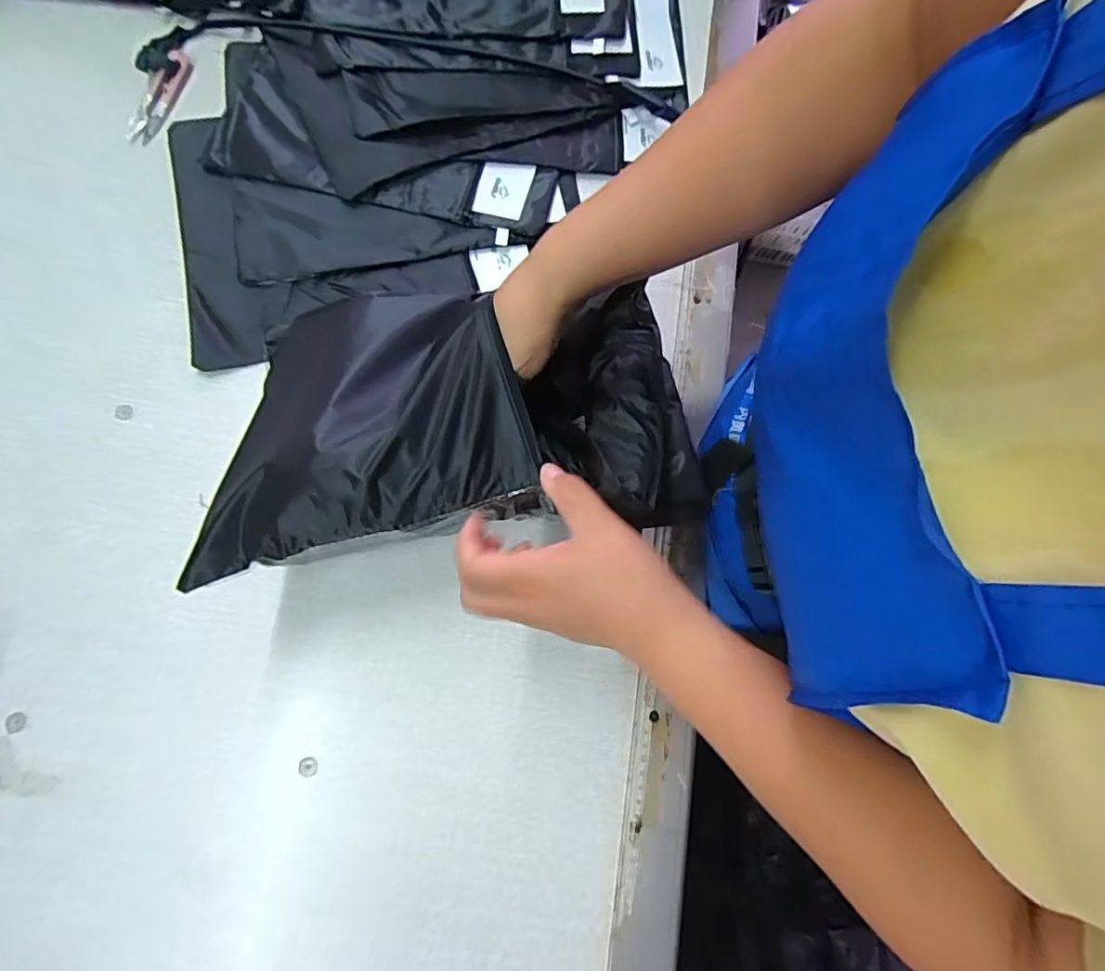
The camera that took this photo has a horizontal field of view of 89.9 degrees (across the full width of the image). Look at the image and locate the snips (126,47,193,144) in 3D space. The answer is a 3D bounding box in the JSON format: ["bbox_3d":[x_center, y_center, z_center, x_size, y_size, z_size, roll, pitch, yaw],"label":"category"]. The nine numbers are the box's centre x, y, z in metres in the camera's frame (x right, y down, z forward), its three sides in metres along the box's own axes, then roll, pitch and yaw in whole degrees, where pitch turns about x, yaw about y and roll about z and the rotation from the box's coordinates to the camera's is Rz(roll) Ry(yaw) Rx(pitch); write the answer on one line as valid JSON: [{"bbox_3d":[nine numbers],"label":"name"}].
[{"bbox_3d":[-0.379,-0.377,0.532,0.033,0.008,0.099,23,79,3],"label":"snips"}]

